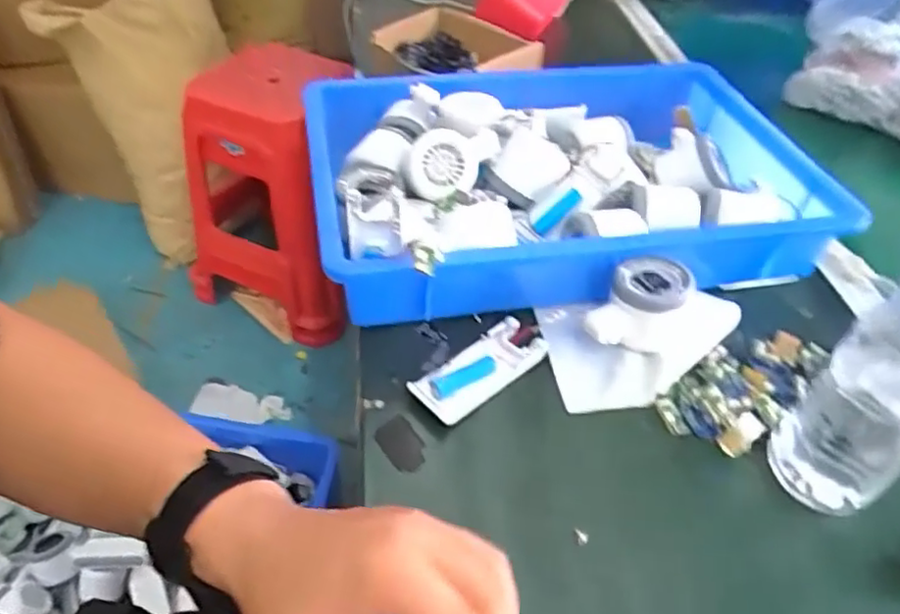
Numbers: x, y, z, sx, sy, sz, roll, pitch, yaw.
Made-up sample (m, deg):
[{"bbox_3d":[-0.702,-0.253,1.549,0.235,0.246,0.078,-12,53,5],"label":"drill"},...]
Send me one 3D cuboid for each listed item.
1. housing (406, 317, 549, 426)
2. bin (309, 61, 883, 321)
[{"bbox_3d":[0.022,0.046,0.468,0.102,0.016,0.041,-32,54,-29],"label":"housing"},{"bbox_3d":[0.098,-0.123,0.590,0.421,0.094,0.291,-7,46,-10],"label":"bin"}]

